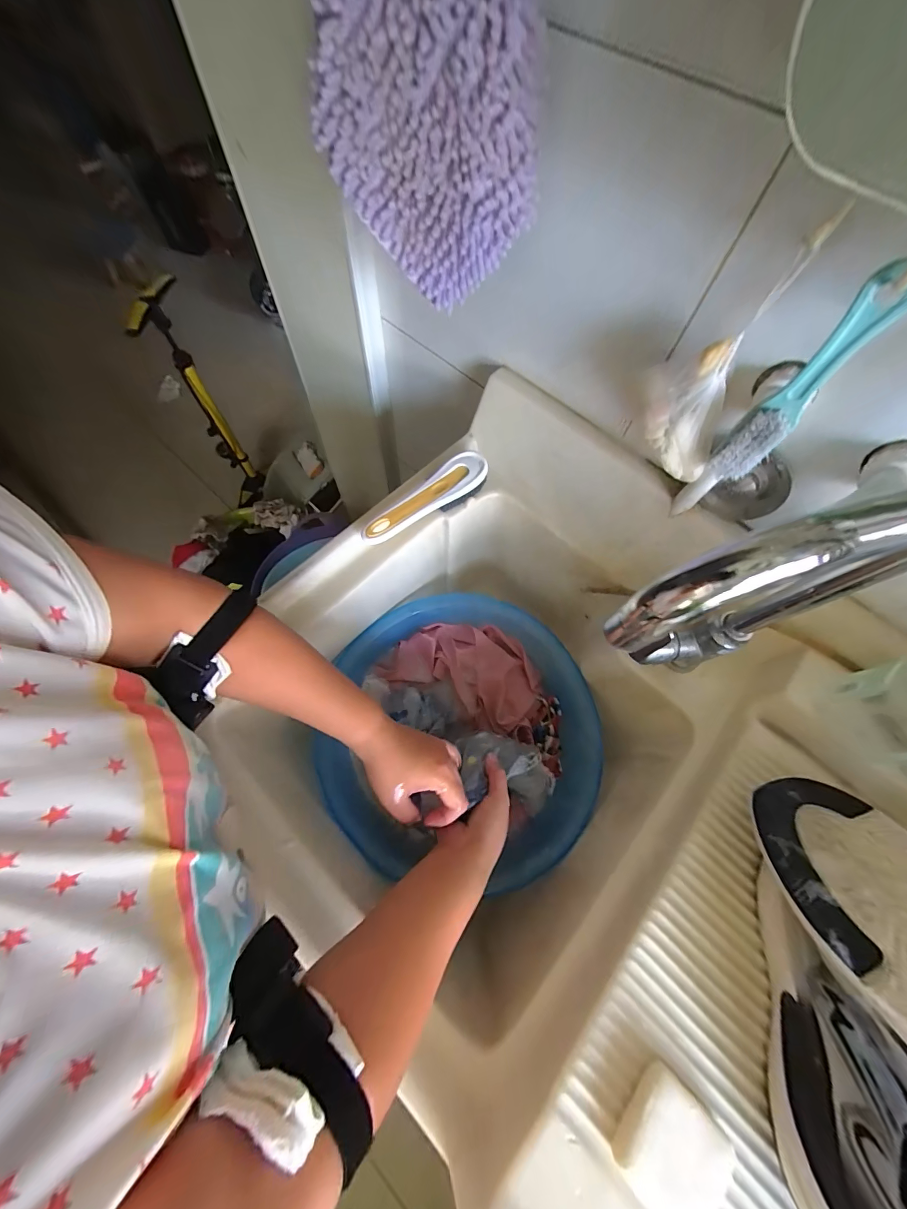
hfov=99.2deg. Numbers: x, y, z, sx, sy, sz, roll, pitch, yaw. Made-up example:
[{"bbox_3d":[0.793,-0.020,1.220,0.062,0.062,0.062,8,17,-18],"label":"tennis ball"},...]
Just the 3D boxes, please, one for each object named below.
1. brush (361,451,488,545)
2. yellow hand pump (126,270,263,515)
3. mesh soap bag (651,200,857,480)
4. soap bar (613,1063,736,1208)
[{"bbox_3d":[-0.036,-0.135,0.495,0.184,0.032,0.043,-33,73,-15],"label":"brush"},{"bbox_3d":[-0.720,-0.561,1.167,0.155,0.679,0.213,-29,72,-14],"label":"yellow hand pump"},{"bbox_3d":[0.208,-0.187,0.307,0.065,0.168,0.064,7,67,0],"label":"mesh soap bag"},{"bbox_3d":[0.149,0.369,0.259,0.064,0.015,0.072,-42,75,-17],"label":"soap bar"}]

